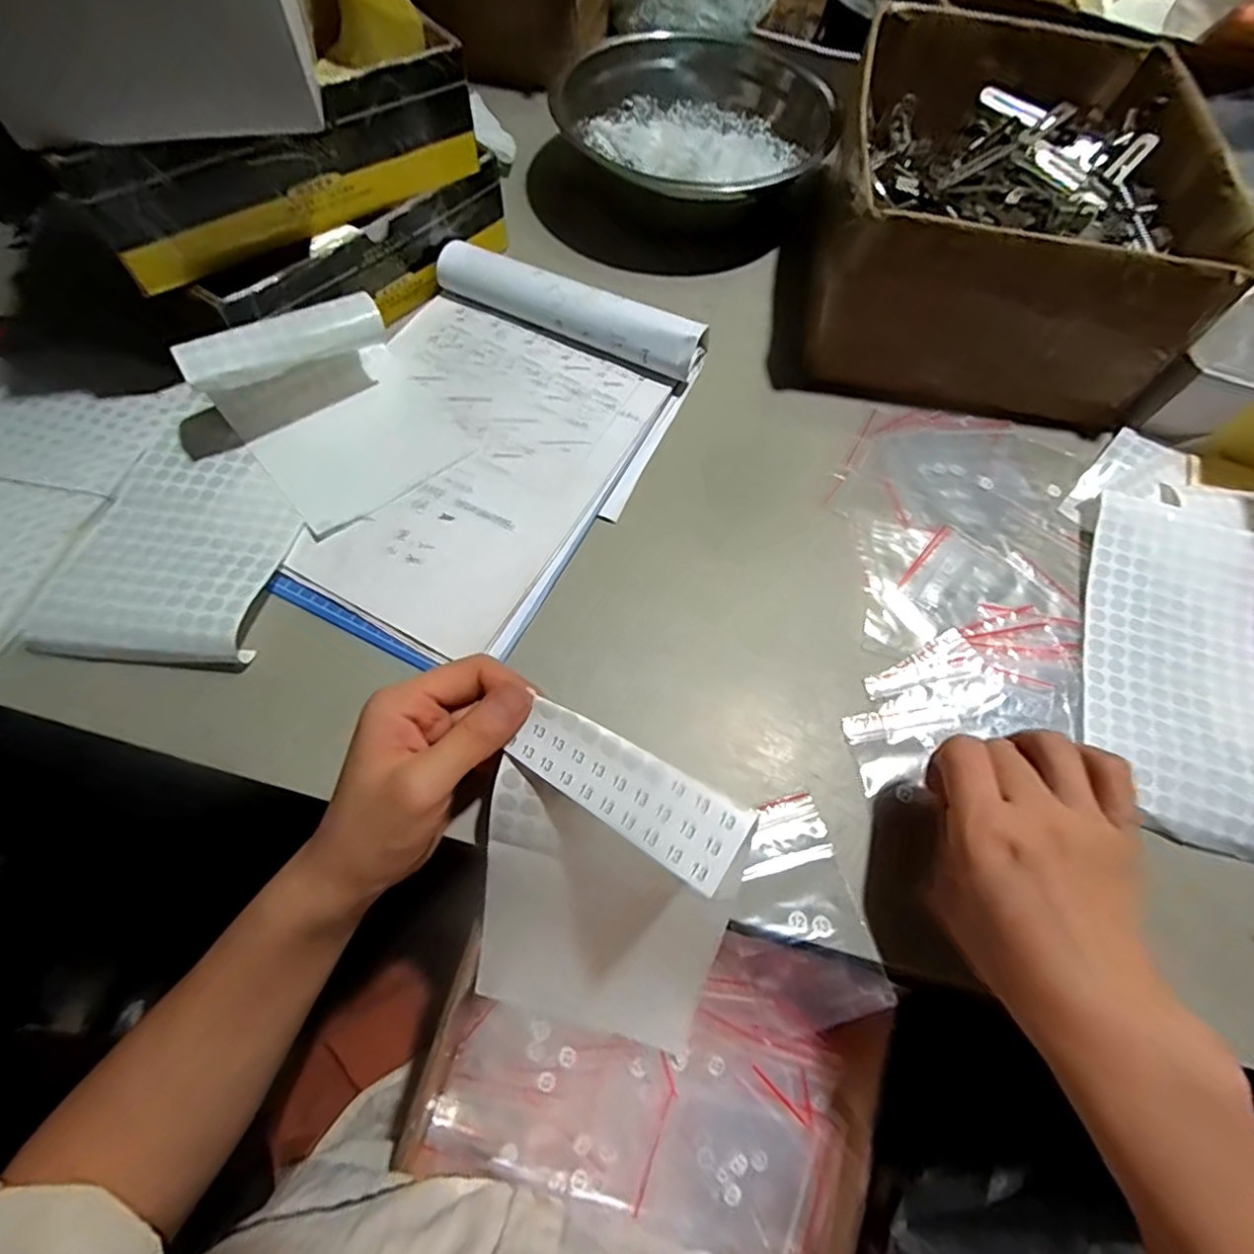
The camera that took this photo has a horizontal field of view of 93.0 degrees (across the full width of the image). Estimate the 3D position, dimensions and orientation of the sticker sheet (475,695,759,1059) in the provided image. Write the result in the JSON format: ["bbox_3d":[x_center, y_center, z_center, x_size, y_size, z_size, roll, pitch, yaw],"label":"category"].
[{"bbox_3d":[-0.023,0.139,0.307,0.141,0.196,0.053,17,28,13],"label":"sticker sheet"}]

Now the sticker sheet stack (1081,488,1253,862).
[{"bbox_3d":[0.358,0.011,0.378,0.116,0.018,0.243,15,65,4],"label":"sticker sheet stack"}]

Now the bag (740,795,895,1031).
[{"bbox_3d":[0.092,0.150,0.316,0.056,0.010,0.107,-13,67,-9],"label":"bag"}]

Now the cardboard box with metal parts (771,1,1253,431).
[{"bbox_3d":[0.292,-0.350,0.482,0.264,0.110,0.326,11,66,0],"label":"cardboard box with metal parts"}]

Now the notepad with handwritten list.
[{"bbox_3d":[-0.105,-0.128,0.415,0.212,0.028,0.303,24,66,8],"label":"notepad with handwritten list"}]

